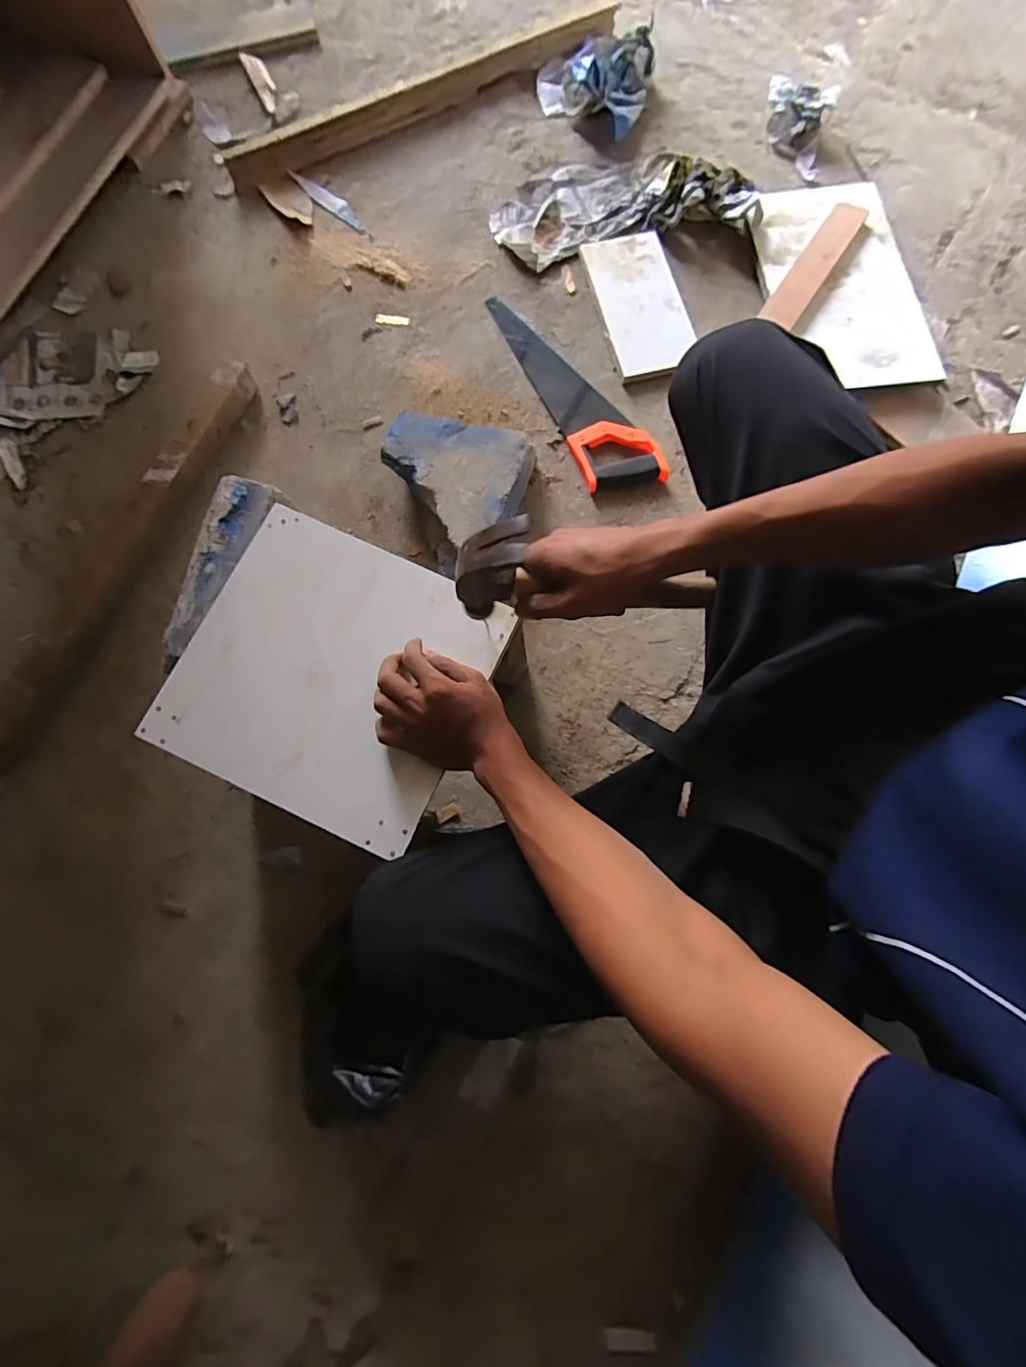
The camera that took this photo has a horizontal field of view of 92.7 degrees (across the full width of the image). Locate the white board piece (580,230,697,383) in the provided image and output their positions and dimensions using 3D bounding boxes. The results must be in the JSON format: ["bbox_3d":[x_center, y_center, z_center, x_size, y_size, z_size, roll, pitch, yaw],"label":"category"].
[{"bbox_3d":[0.213,-0.632,0.815,0.138,0.017,0.274,-15,80,-2],"label":"white board piece"}]

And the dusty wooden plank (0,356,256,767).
[{"bbox_3d":[-0.579,-0.180,0.729,0.070,0.051,0.715,27,81,5],"label":"dusty wooden plank"}]

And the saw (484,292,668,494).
[{"bbox_3d":[0.101,-0.479,0.786,0.119,0.022,0.404,-26,81,-4],"label":"saw"}]

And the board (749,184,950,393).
[{"bbox_3d":[0.546,-0.667,0.808,0.240,0.024,0.440,-8,77,-3],"label":"board"}]

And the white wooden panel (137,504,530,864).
[{"bbox_3d":[-0.181,-0.014,0.492,0.285,0.018,0.271,24,81,5],"label":"white wooden panel"}]

